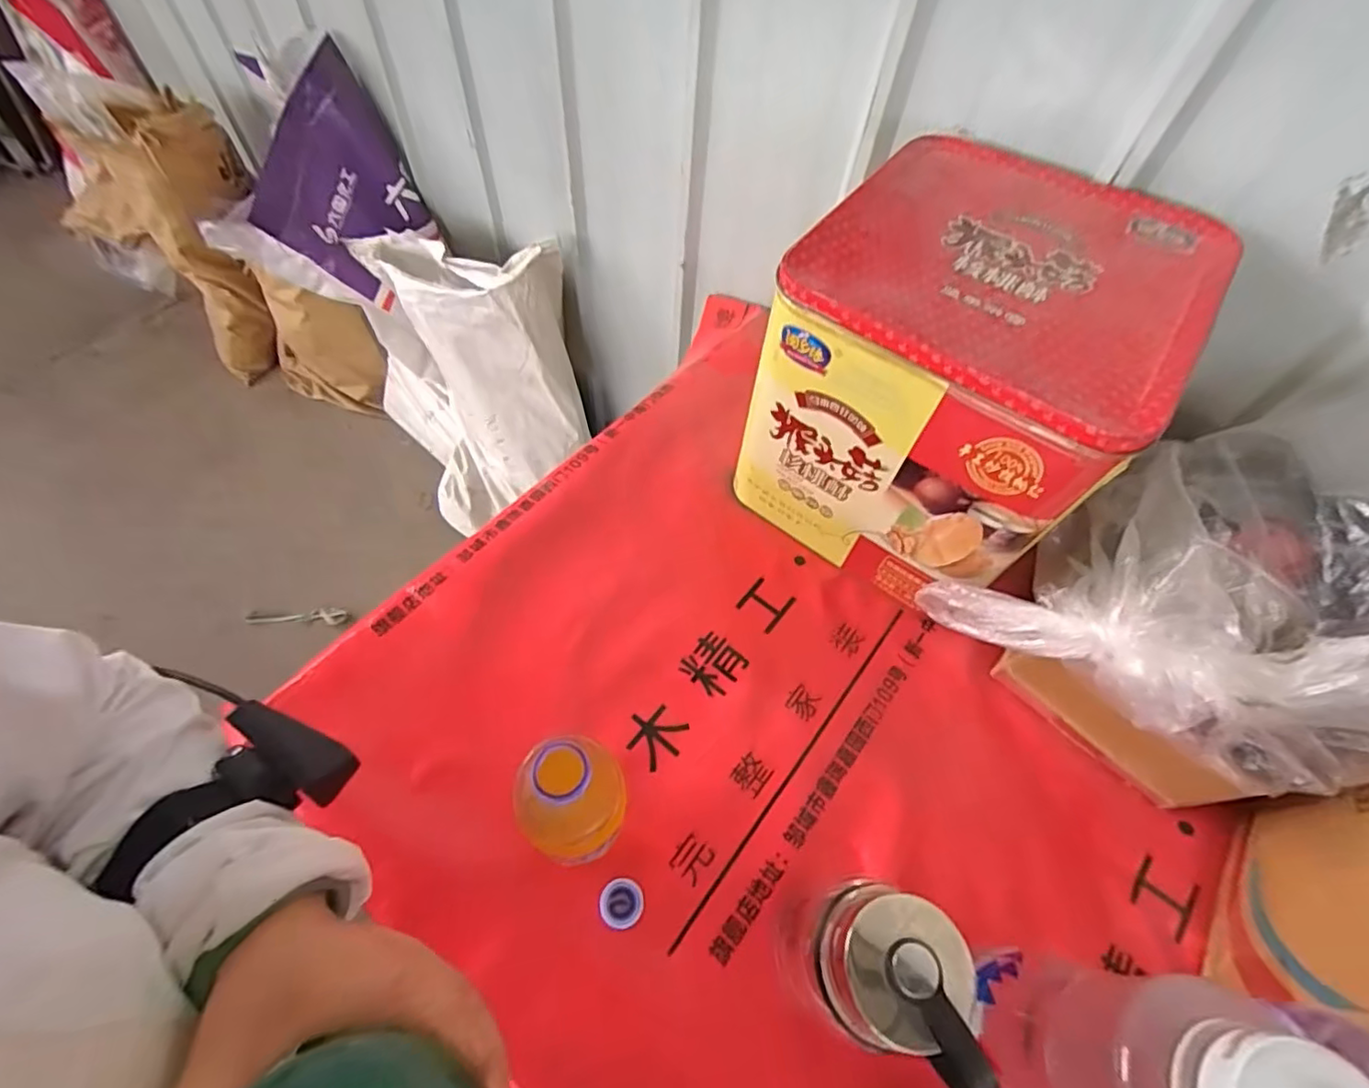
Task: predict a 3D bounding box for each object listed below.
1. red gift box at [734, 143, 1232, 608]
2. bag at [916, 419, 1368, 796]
[{"bbox_3d":[0.231,-0.139,0.549,0.260,0.285,0.281,34,62,16],"label":"red gift box"},{"bbox_3d":[0.353,0.041,0.413,0.172,0.172,0.253,-35,67,-22],"label":"bag"}]

